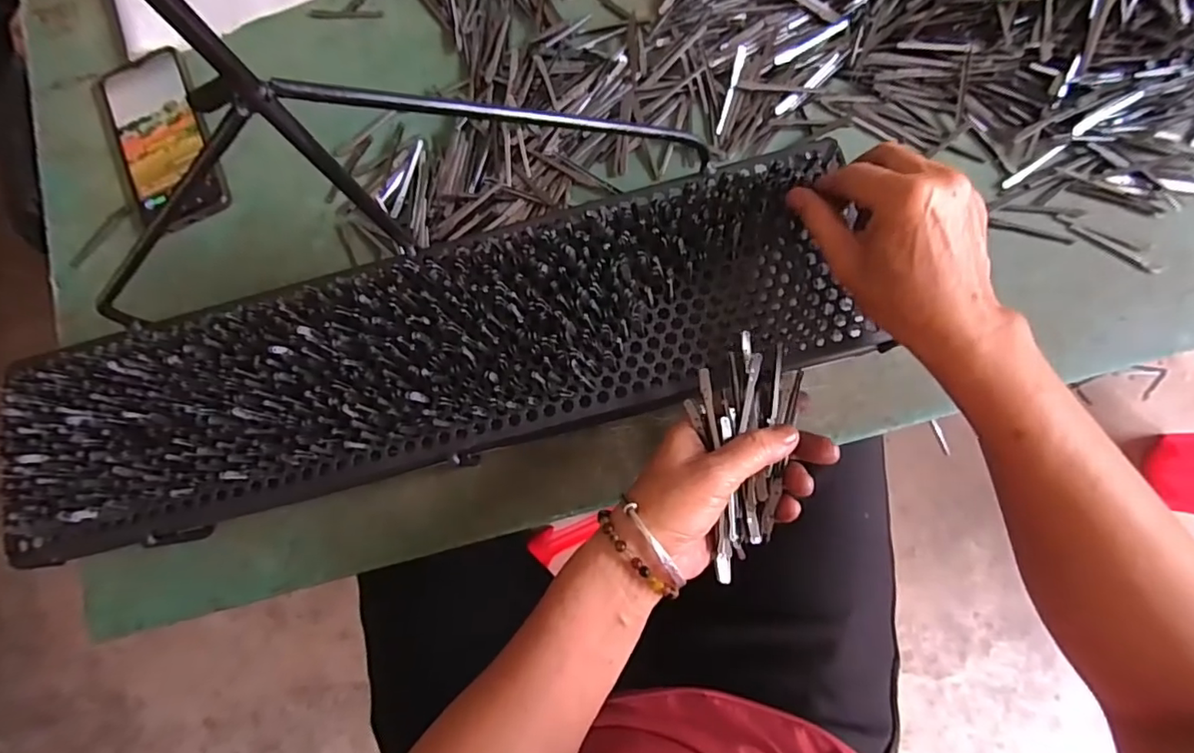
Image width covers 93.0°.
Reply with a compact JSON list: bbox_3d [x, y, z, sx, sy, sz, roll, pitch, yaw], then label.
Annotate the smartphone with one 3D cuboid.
[{"bbox_3d":[-0.369,-0.197,0.478,0.077,0.016,0.160,-24,79,-6],"label":"smartphone"}]

